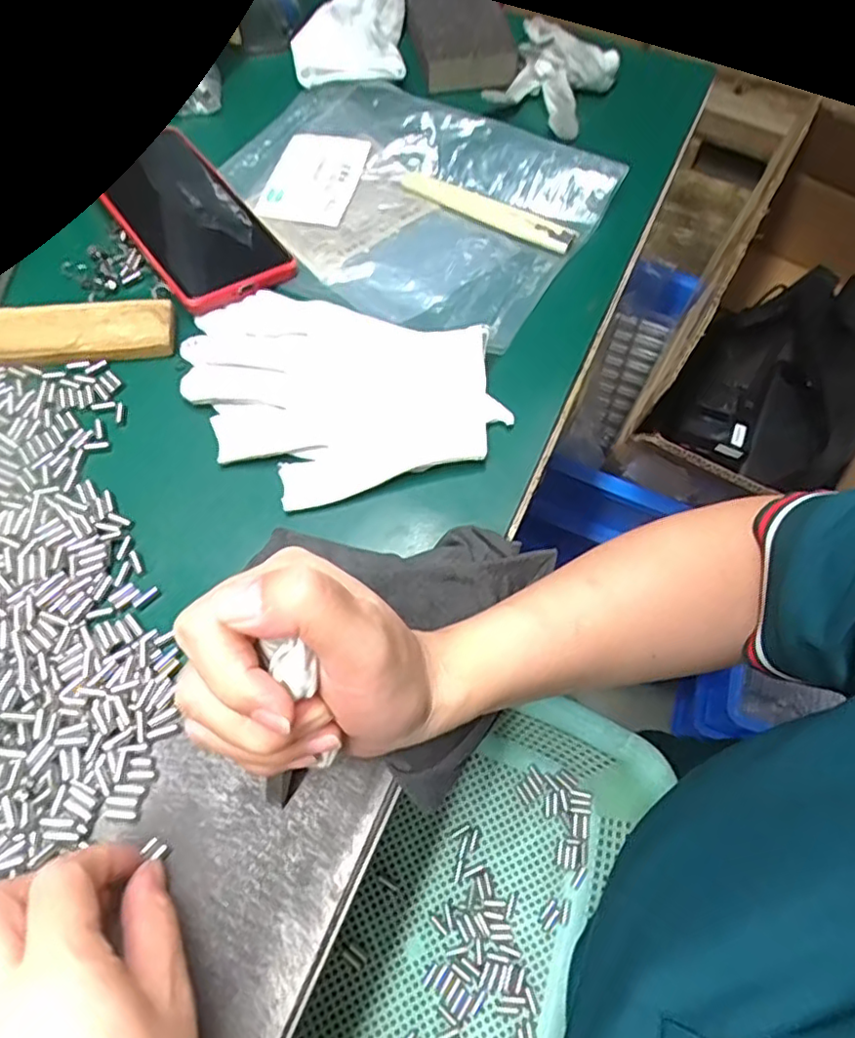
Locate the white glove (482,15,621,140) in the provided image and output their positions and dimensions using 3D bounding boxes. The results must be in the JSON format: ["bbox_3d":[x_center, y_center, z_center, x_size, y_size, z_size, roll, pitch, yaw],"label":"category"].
[{"bbox_3d":[0.086,-0.310,0.439,0.069,0.033,0.066,31,66,14],"label":"white glove"}]

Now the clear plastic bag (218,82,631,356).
[{"bbox_3d":[-0.019,-0.212,0.406,0.234,0.030,0.168,31,66,14],"label":"clear plastic bag"}]

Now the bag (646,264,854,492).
[{"bbox_3d":[0.352,-0.160,0.632,0.178,0.095,0.248,28,65,9],"label":"bag"}]

